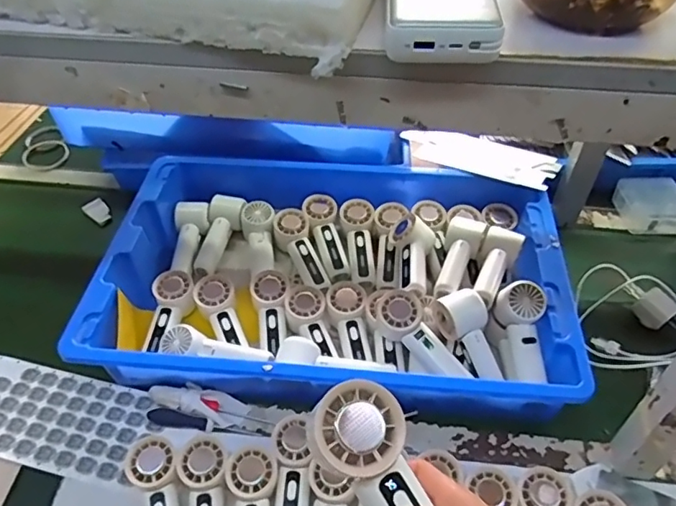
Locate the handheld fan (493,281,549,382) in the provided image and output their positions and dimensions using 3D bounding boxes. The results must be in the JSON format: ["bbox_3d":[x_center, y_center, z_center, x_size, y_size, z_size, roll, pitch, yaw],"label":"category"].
[{"bbox_3d":[0.244,0.103,0.721,0.060,0.048,0.127,-3,73,-2],"label":"handheld fan"}]

